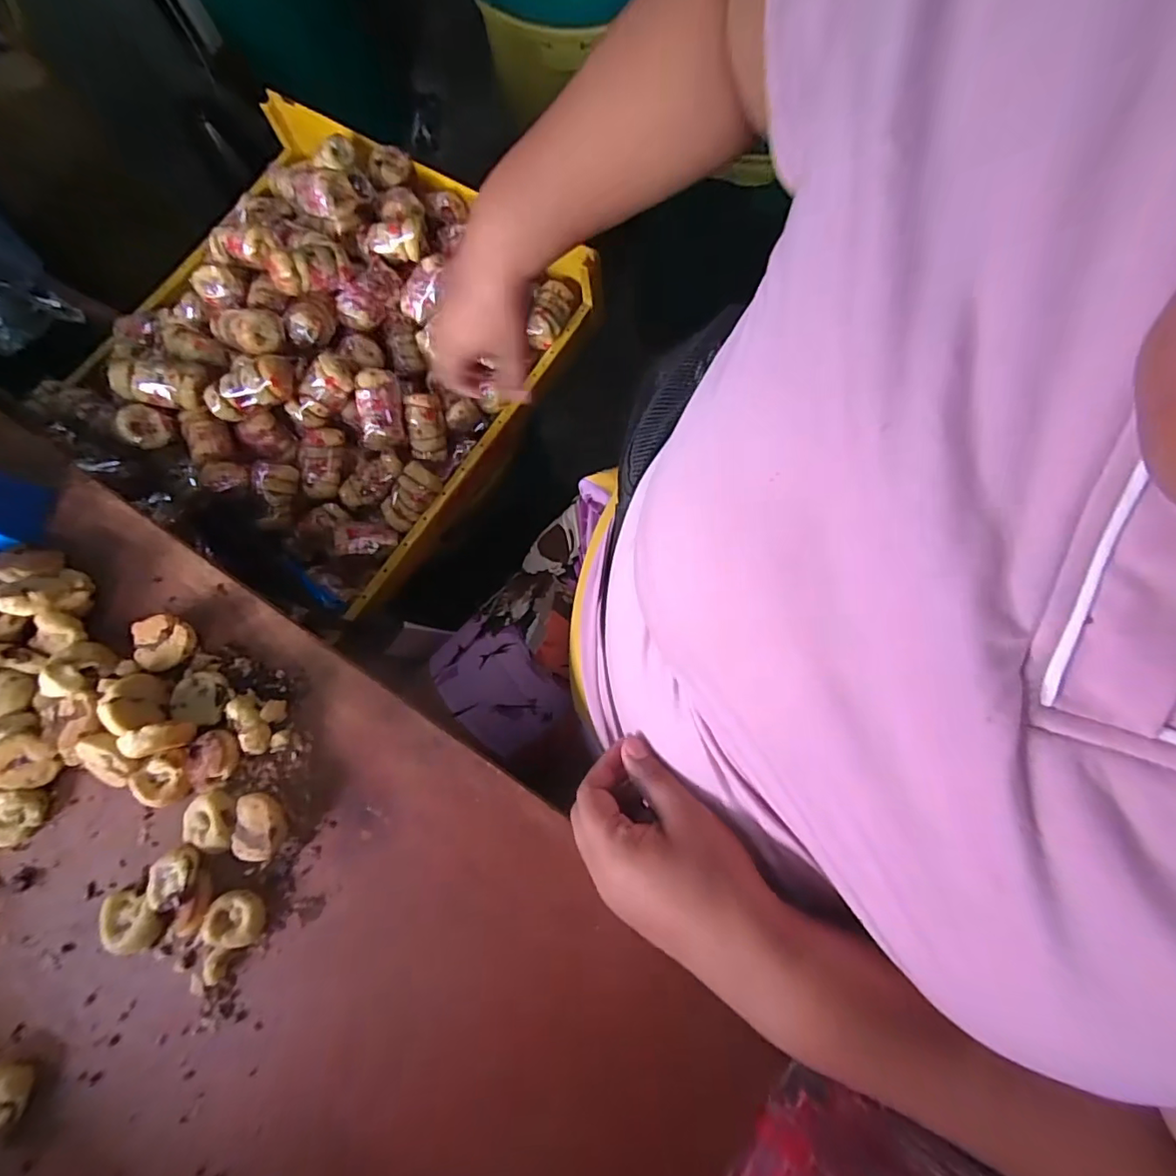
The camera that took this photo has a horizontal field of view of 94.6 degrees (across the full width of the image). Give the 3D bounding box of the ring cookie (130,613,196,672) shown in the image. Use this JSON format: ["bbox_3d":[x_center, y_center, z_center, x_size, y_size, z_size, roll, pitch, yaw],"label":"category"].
[{"bbox_3d":[-0.319,0.041,0.407,0.044,0.015,0.038,-8,74,1],"label":"ring cookie"}]

